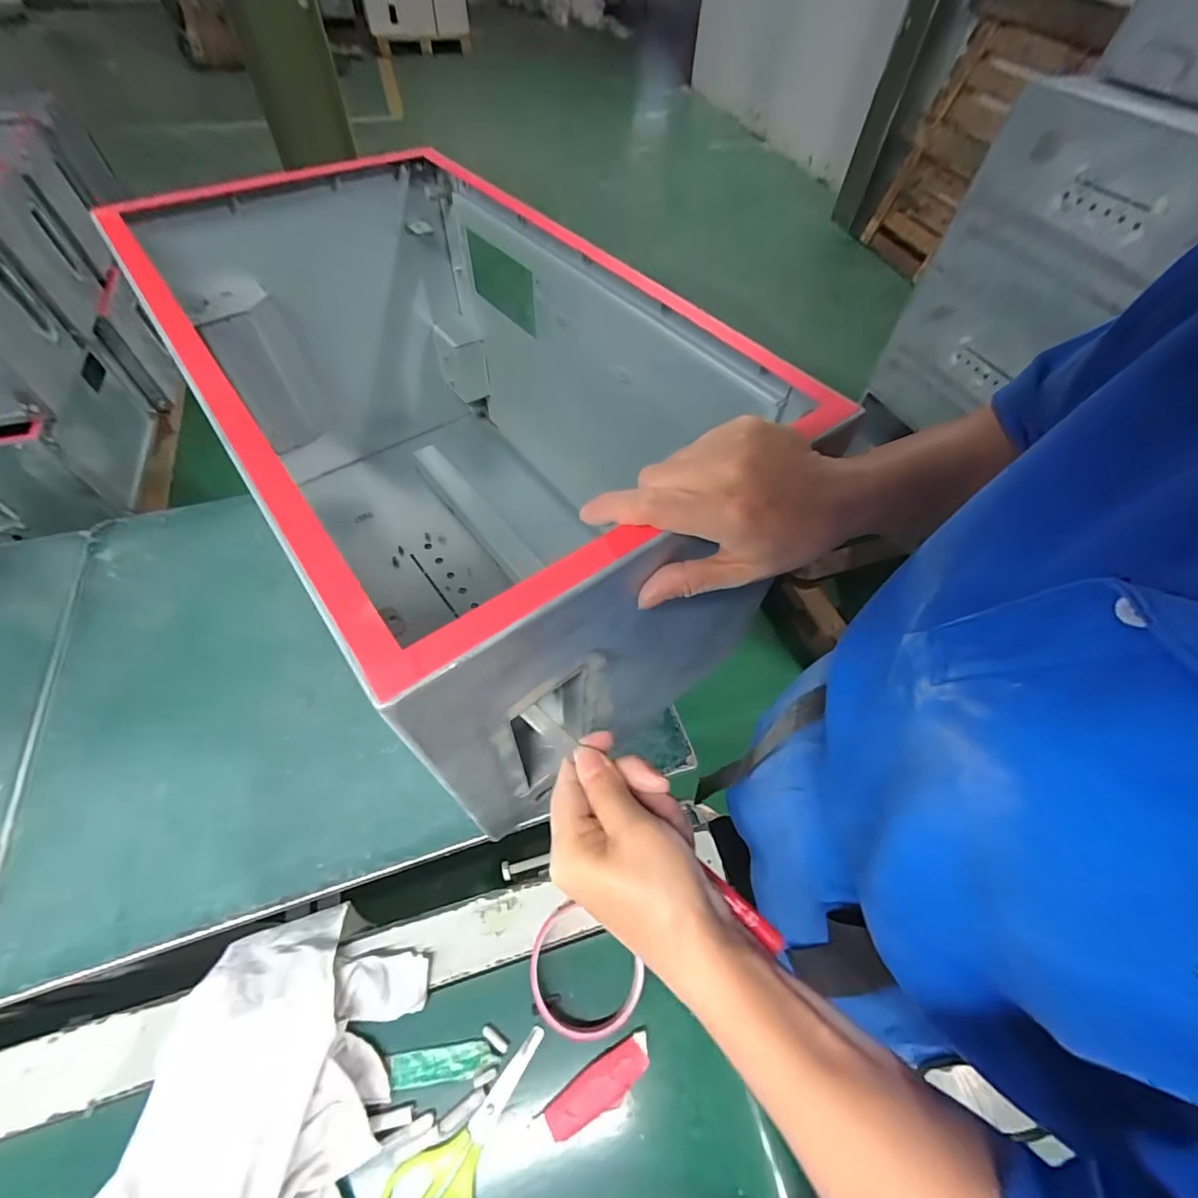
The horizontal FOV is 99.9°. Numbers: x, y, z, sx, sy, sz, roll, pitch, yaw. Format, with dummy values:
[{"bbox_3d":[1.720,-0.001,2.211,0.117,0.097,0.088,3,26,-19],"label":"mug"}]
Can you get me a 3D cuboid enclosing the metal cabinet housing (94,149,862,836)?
[{"bbox_3d":[-0.130,-0.133,0.489,0.295,0.329,0.554,-34,62,-19],"label":"metal cabinet housing"}]

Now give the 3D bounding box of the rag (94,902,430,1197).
[{"bbox_3d":[-0.217,0.350,0.307,0.161,0.071,0.259,13,58,7],"label":"rag"}]

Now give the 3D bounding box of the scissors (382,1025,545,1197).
[{"bbox_3d":[-0.079,0.362,0.338,0.055,0.005,0.129,36,62,20],"label":"scissors"}]

